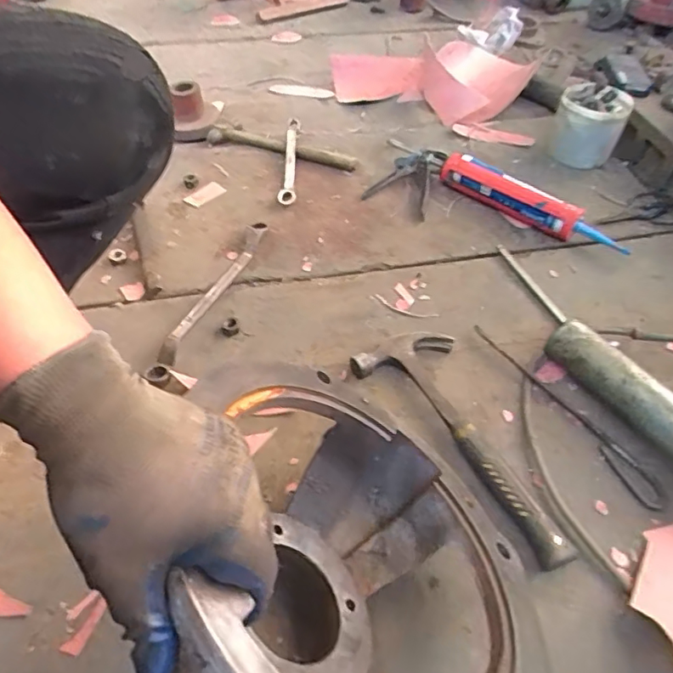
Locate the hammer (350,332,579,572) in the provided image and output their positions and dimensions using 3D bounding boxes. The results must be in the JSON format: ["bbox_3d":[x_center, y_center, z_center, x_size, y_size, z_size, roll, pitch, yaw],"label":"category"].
[{"bbox_3d":[0.165,0.107,0.623,0.125,0.034,0.314,-30,57,-24],"label":"hammer"}]

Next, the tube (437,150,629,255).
[{"bbox_3d":[0.320,-0.218,0.882,0.324,0.051,0.058,34,57,24],"label":"tube"}]

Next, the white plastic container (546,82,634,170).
[{"bbox_3d":[0.481,-0.407,1.019,0.123,0.108,0.116,20,52,14],"label":"white plastic container"}]

